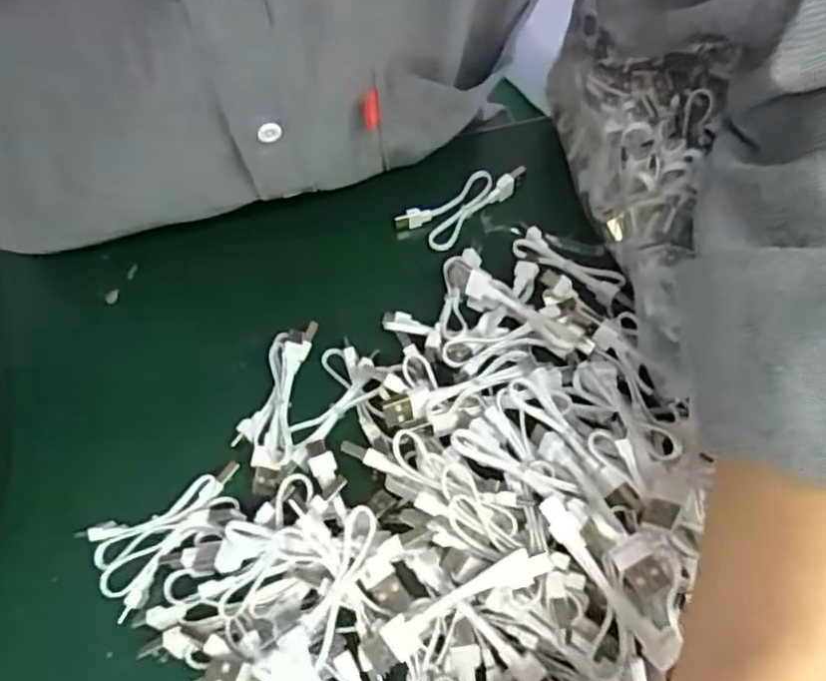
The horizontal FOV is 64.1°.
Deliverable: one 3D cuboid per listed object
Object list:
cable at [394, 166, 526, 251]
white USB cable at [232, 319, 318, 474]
[{"bbox_3d":[0.029,-0.084,0.392,0.075,0.011,0.035,-40,65,-20],"label":"cable"},{"bbox_3d":[-0.069,0.024,0.325,0.030,0.012,0.075,3,59,4],"label":"white USB cable"}]

